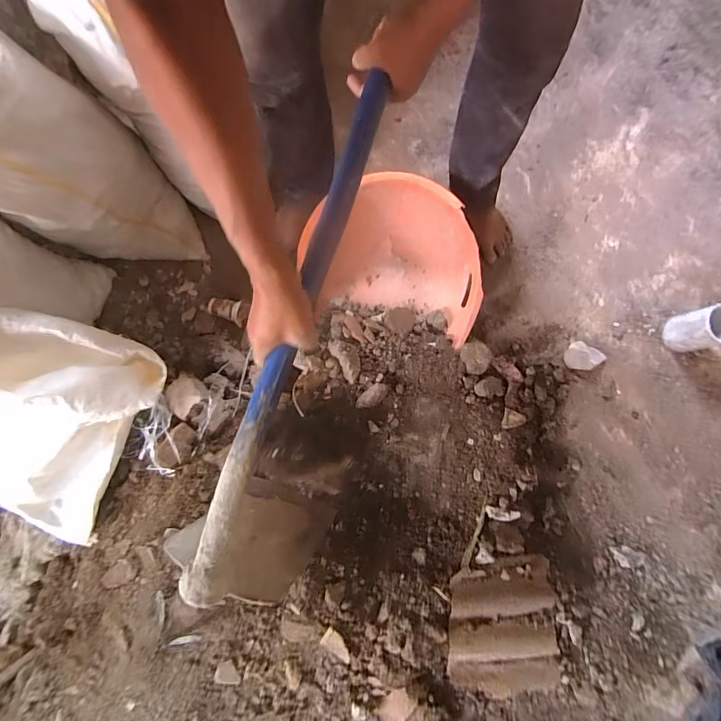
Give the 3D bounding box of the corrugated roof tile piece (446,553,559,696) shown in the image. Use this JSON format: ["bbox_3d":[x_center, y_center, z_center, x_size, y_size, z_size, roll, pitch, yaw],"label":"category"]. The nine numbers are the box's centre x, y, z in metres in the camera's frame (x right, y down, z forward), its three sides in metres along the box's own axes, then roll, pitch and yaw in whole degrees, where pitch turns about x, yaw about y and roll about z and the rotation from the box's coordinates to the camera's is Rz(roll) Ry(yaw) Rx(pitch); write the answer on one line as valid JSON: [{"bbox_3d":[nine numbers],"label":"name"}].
[{"bbox_3d":[0.283,0.527,0.797,0.216,0.046,0.248,5,82,0],"label":"corrugated roof tile piece"}]

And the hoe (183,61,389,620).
[{"bbox_3d":[-0.066,-0.018,0.539,0.124,0.251,0.639,14,99,4],"label":"hoe"}]

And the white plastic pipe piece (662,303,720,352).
[{"bbox_3d":[0.778,-0.070,0.915,0.091,0.134,0.089,-11,82,-2],"label":"white plastic pipe piece"}]

